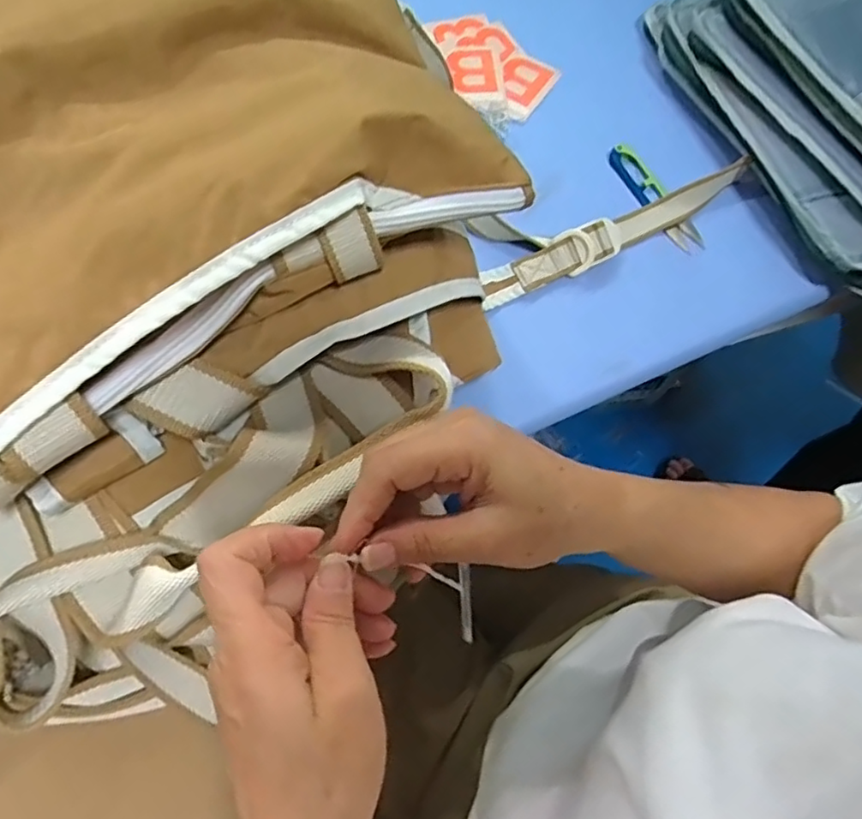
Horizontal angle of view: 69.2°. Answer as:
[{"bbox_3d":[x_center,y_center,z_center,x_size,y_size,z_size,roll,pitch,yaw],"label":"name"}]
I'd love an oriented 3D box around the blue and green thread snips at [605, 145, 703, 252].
[{"bbox_3d":[0.195,-0.186,0.542,0.029,0.012,0.122,-25,70,-12],"label":"blue and green thread snips"}]

